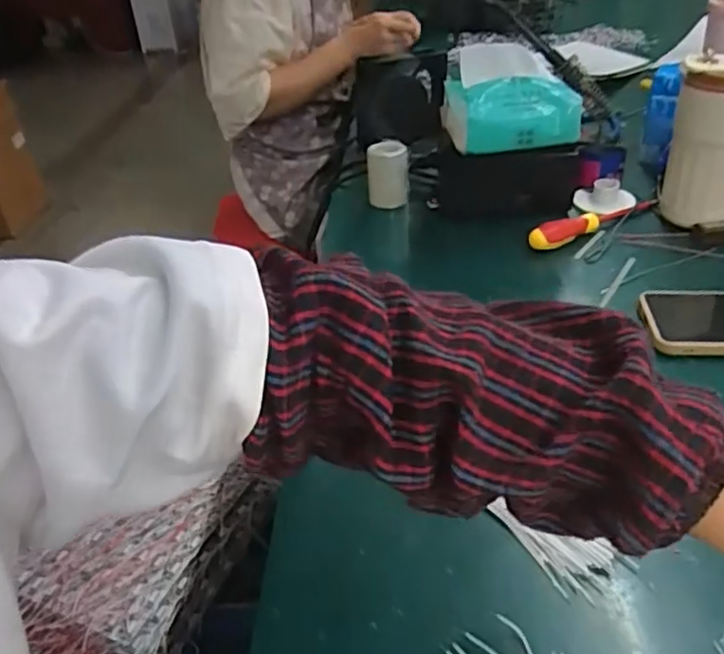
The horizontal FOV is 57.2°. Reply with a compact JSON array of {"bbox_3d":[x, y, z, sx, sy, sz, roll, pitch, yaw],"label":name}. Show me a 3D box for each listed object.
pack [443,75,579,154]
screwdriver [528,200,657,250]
[{"bbox_3d":[0.149,-0.216,0.668,0.128,0.060,0.076,-2,35,4],"label":"pack"},{"bbox_3d":[0.242,-0.109,0.688,0.161,0.024,0.020,-20,38,-21],"label":"screwdriver"}]

